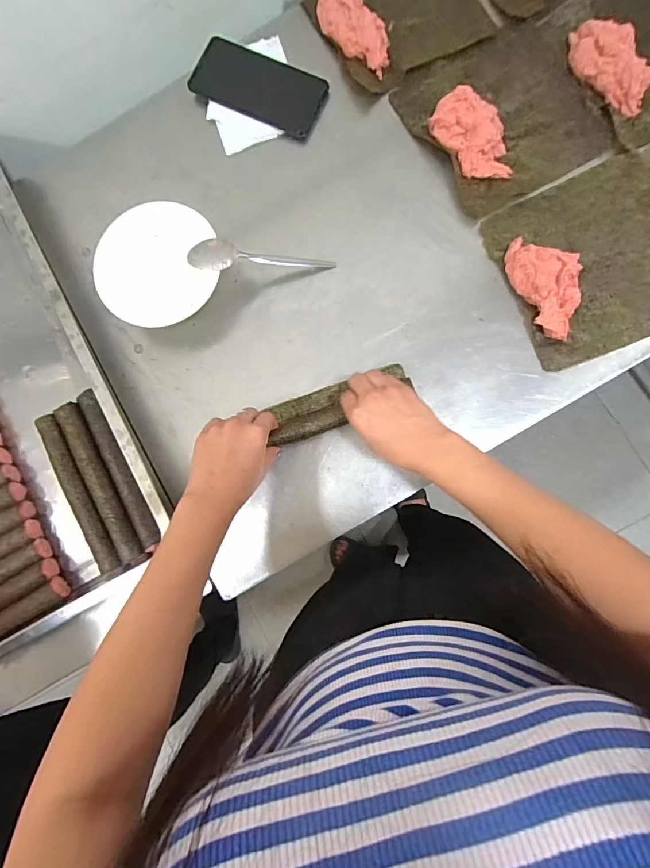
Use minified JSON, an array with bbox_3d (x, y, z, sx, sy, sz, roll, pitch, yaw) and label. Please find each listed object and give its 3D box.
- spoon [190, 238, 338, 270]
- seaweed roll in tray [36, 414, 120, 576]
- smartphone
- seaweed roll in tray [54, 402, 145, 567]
[{"bbox_3d":[-0.070,-0.202,0.495,0.166,0.022,0.033,0,85,-12],"label":"spoon"},{"bbox_3d":[-0.284,0.067,0.502,0.027,0.032,0.194,-28,83,3],"label":"seaweed roll in tray"},{"bbox_3d":[-0.081,-0.436,0.538,0.162,0.013,0.078,25,91,2],"label":"smartphone"},{"bbox_3d":[-0.257,0.055,0.501,0.029,0.032,0.194,-28,83,3],"label":"seaweed roll in tray"}]

